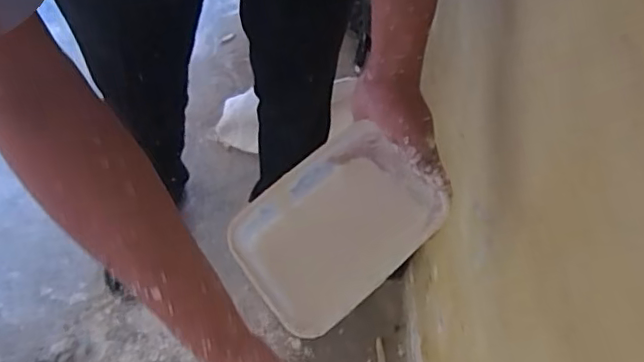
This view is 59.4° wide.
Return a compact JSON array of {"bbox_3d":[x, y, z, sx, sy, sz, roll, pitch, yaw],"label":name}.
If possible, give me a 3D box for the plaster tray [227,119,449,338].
[{"bbox_3d":[0.012,0.039,0.482,0.167,0.049,0.117,-39,70,-17],"label":"plaster tray"}]

